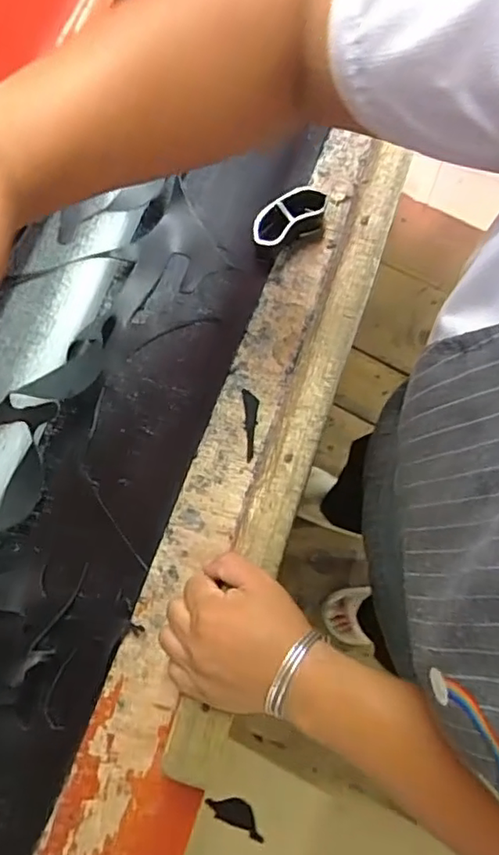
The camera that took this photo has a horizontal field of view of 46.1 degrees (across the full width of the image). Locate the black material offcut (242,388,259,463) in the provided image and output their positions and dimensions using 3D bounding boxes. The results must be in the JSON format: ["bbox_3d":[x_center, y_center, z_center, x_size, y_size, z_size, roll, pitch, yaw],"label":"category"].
[{"bbox_3d":[0.002,-0.002,0.523,0.014,0.004,0.065,-3,76,0],"label":"black material offcut"}]

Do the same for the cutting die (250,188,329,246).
[{"bbox_3d":[0.038,-0.193,0.554,0.080,0.044,0.035,-32,77,-7],"label":"cutting die"}]

